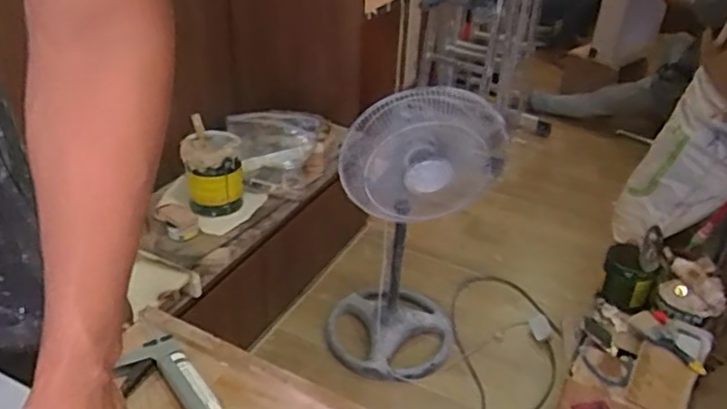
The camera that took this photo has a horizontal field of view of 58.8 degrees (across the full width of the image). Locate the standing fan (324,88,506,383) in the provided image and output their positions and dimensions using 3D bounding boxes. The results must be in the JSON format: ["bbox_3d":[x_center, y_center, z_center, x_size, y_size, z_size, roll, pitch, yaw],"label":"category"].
[{"bbox_3d":[0.096,0.076,1.791,0.372,0.844,0.341,2,32,-2],"label":"standing fan"}]

